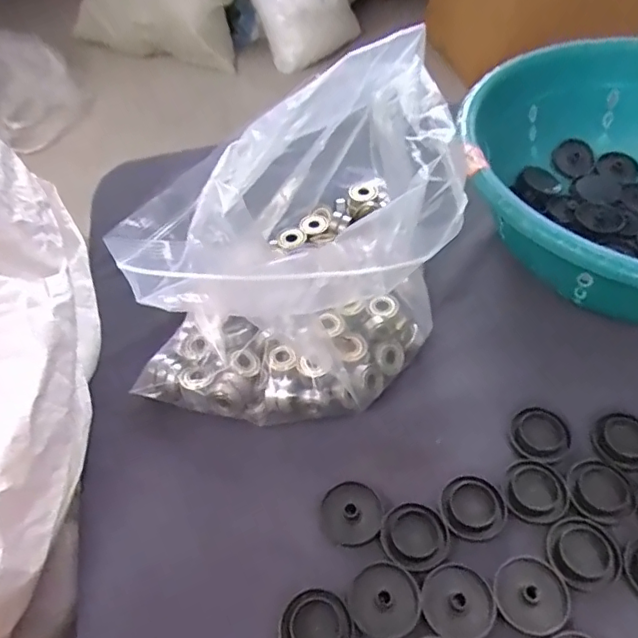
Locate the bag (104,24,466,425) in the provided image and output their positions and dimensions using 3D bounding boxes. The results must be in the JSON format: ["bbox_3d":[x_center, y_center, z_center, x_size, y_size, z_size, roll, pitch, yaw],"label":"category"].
[{"bbox_3d":[-0.007,-0.053,0.322,0.165,0.144,0.195,13,53,15],"label":"bag"}]

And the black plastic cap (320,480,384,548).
[{"bbox_3d":[0.016,0.099,0.286,0.031,0.004,0.032,-2,50,3],"label":"black plastic cap"}]

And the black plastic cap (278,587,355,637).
[{"bbox_3d":[-0.002,0.140,0.253,0.032,0.004,0.031,-2,50,3],"label":"black plastic cap"}]

